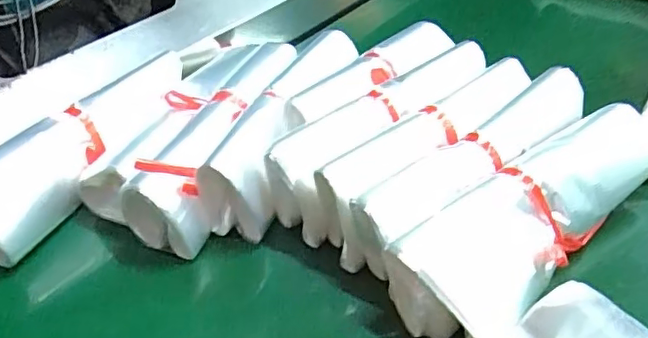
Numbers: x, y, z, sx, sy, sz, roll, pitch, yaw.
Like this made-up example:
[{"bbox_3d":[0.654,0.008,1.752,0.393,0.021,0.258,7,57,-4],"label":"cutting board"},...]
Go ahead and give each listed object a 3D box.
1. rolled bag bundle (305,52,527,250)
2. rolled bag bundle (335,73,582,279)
[{"bbox_3d":[0.079,-0.012,0.430,0.216,0.068,0.044,-33,46,-28],"label":"rolled bag bundle"},{"bbox_3d":[0.106,0.005,0.409,0.214,0.069,0.052,-29,44,-25],"label":"rolled bag bundle"}]

